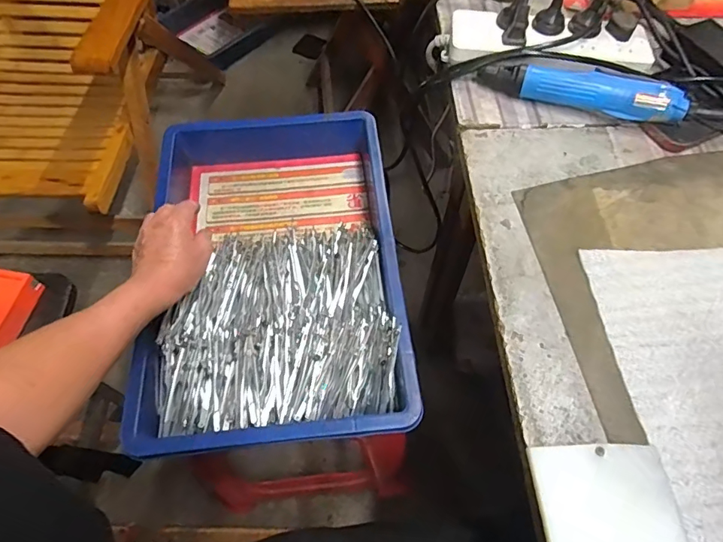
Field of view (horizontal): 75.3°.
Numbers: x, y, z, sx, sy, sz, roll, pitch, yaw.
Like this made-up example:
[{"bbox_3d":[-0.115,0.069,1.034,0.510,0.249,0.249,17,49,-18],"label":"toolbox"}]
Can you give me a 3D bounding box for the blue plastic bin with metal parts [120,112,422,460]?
[{"bbox_3d":[-0.103,-0.012,0.573,0.280,0.089,0.436,-6,64,-2],"label":"blue plastic bin with metal parts"}]

